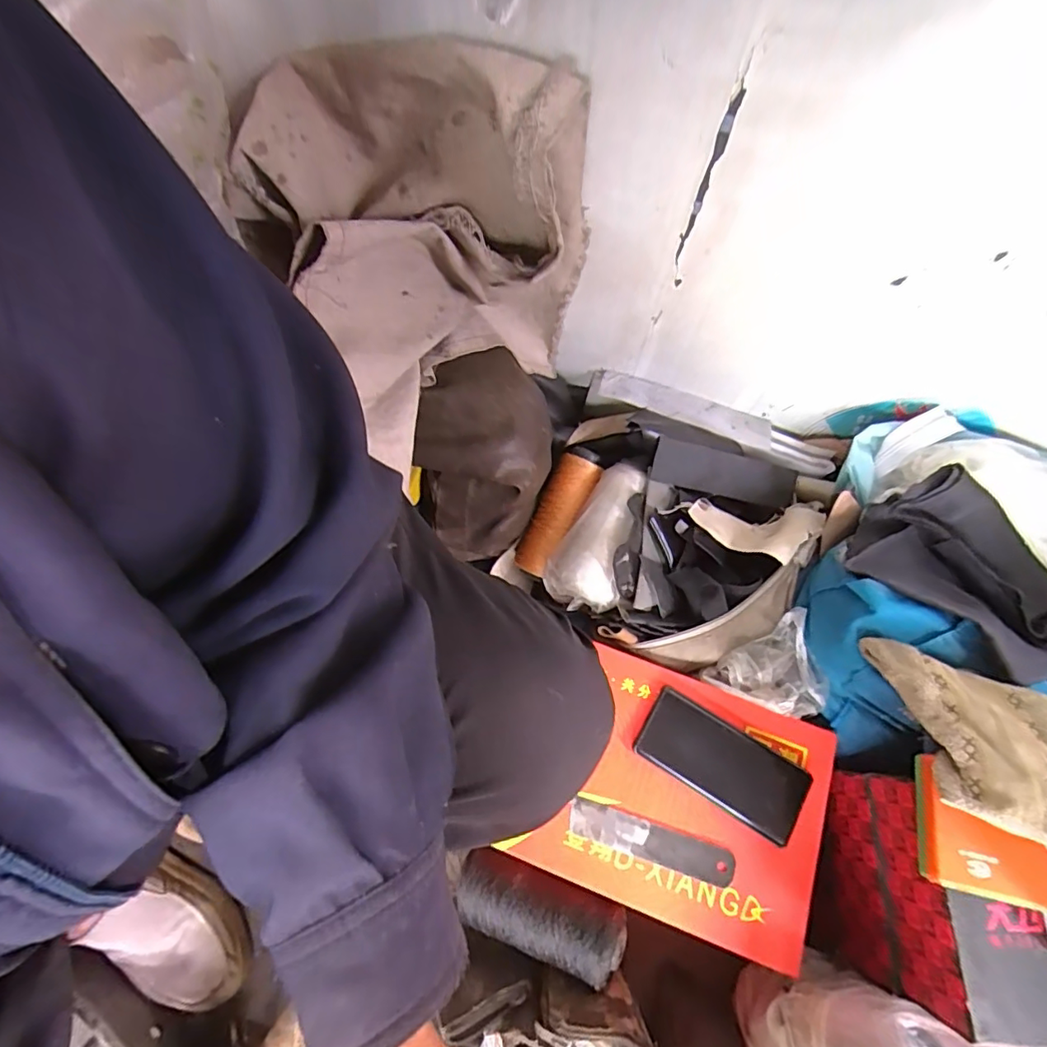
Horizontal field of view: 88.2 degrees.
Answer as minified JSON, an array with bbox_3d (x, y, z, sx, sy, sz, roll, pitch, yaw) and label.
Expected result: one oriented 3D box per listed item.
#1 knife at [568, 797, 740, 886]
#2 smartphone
[{"bbox_3d":[0.123,0.309,0.523,0.159,0.006,0.035,16,70,5],"label":"knife"},{"bbox_3d":[0.199,0.242,0.546,0.164,0.008,0.079,31,72,10],"label":"smartphone"}]

